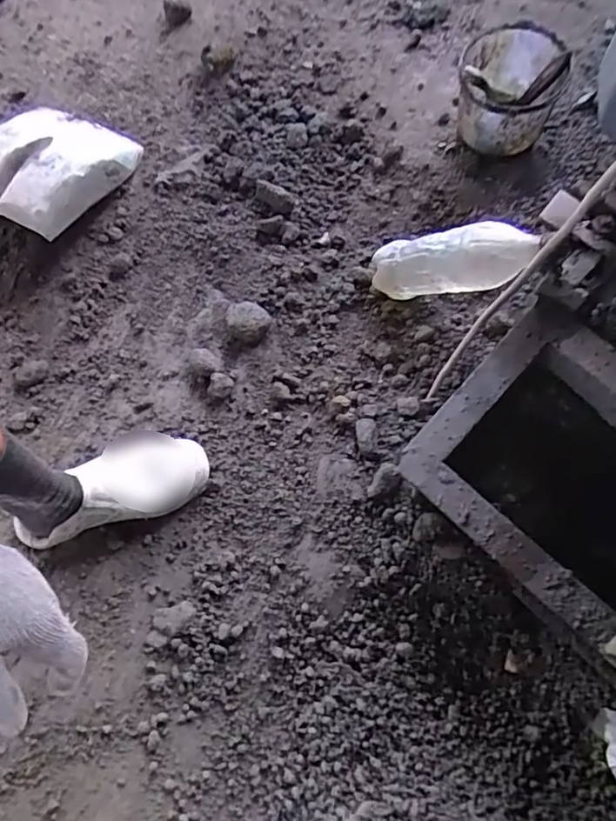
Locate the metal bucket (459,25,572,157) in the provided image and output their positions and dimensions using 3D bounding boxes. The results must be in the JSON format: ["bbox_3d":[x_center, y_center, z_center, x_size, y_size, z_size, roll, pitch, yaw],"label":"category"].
[{"bbox_3d":[0.283,-0.454,0.814,0.133,0.123,0.148,17,71,12],"label":"metal bucket"}]

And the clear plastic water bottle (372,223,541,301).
[{"bbox_3d":[0.184,-0.193,0.732,0.233,0.072,0.059,2,65,45],"label":"clear plastic water bottle"}]

